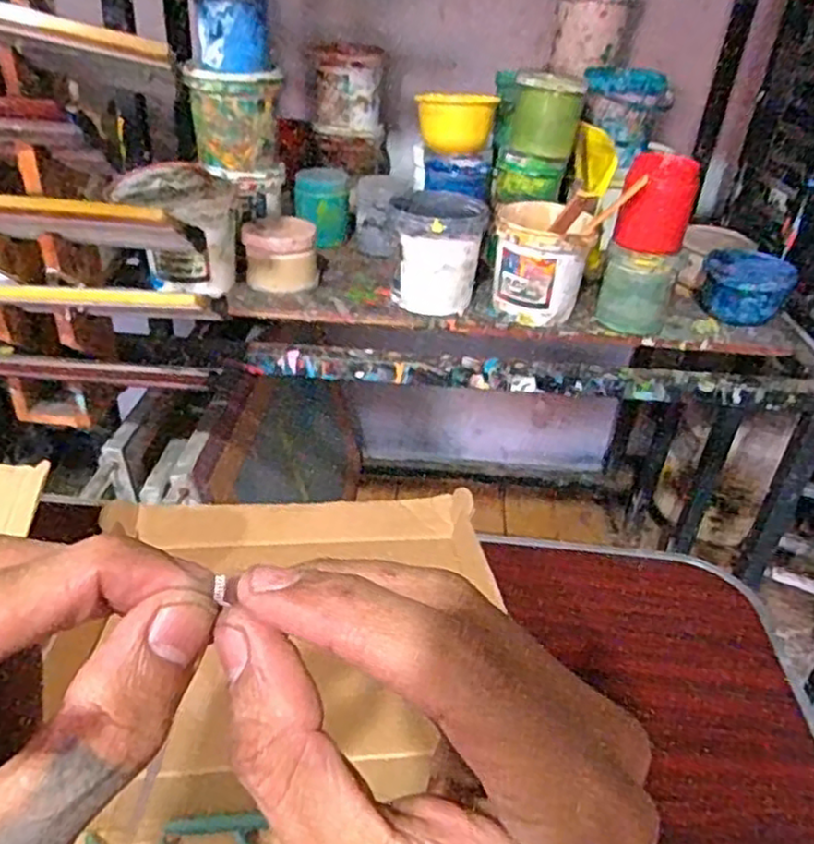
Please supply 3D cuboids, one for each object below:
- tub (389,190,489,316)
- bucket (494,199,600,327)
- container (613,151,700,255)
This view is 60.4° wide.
[{"bbox_3d":[0.039,-0.218,0.907,0.105,0.123,0.112,3,34,-2],"label":"tub"},{"bbox_3d":[0.170,-0.206,0.905,0.114,0.119,0.120,11,34,8],"label":"bucket"},{"bbox_3d":[0.302,-0.267,0.849,0.081,0.098,0.077,12,35,10],"label":"container"}]

